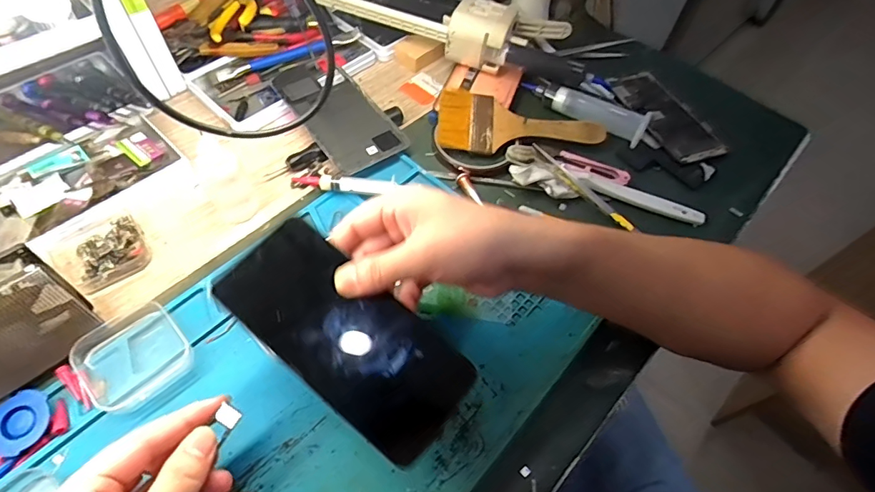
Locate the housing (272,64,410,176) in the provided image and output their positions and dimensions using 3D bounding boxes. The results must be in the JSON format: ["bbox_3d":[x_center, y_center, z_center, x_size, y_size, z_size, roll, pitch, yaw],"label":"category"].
[{"bbox_3d":[-0.098,-0.132,0.466,0.073,0.012,0.152,-31,65,-21],"label":"housing"}]

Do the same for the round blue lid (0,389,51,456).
[{"bbox_3d":[-0.263,0.111,0.297,0.034,0.008,0.034,4,68,-11],"label":"round blue lid"}]

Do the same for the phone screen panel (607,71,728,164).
[{"bbox_3d":[0.240,-0.142,0.495,0.066,0.007,0.140,-17,61,-15],"label":"phone screen panel"}]

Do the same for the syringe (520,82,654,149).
[{"bbox_3d":[0.147,-0.142,0.476,0.131,0.023,0.032,28,60,13],"label":"syringe"}]

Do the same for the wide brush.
[{"bbox_3d":[0.082,-0.118,0.461,0.161,0.007,0.062,7,75,-1],"label":"wide brush"}]

